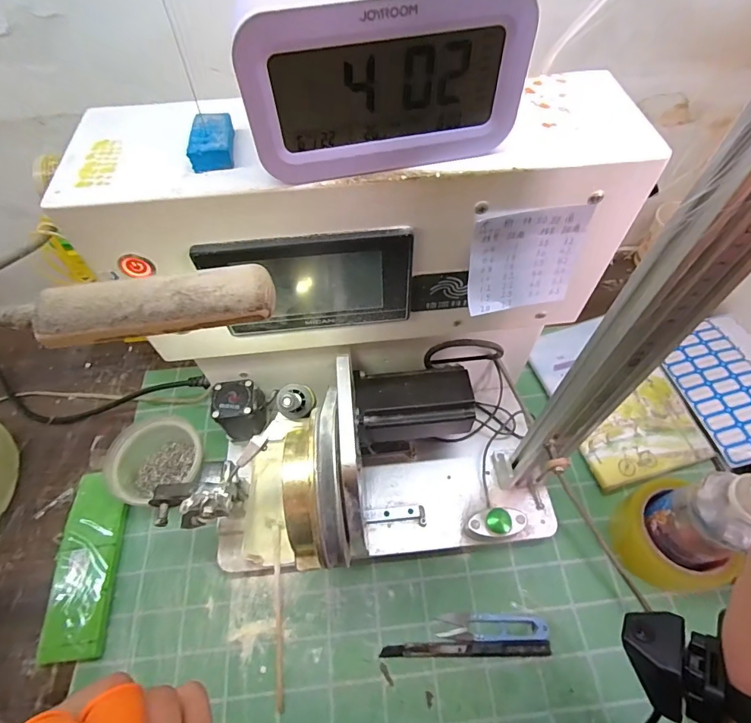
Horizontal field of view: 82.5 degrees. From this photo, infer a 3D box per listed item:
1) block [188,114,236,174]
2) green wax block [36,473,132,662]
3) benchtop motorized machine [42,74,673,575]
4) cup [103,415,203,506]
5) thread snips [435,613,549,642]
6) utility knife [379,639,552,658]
[{"bbox_3d":[-0.092,-0.126,0.245,0.023,0.015,0.037,-4,57,-1],"label":"block"},{"bbox_3d":[-0.301,0.208,0.451,0.062,0.022,0.175,-5,57,-2],"label":"green wax block"},{"bbox_3d":[0.005,0.033,0.355,0.347,0.346,0.213,-10,58,-5],"label":"benchtop motorized machine"},{"bbox_3d":[-0.245,0.113,0.481,0.089,0.052,0.094,-1,57,1],"label":"cup"},{"bbox_3d":[0.110,0.252,0.405,0.100,0.013,0.022,1,57,2],"label":"thread snips"},{"bbox_3d":[0.084,0.268,0.400,0.155,0.005,0.011,-2,57,0],"label":"utility knife"}]

